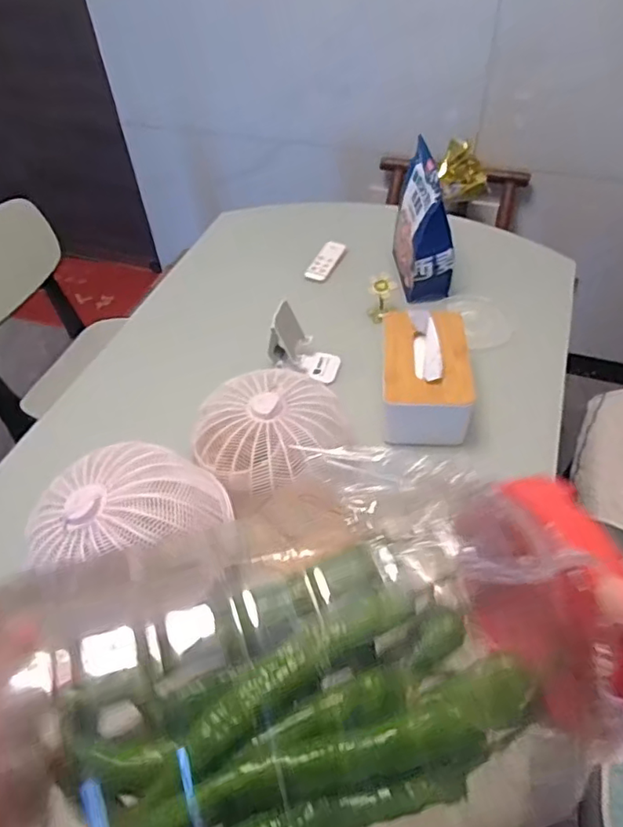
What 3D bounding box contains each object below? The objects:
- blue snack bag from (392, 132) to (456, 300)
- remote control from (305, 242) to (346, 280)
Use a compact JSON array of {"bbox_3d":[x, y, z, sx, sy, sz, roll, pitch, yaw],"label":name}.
[{"bbox_3d":[0.210,-0.348,1.065,0.082,0.221,0.169,-5,48,-1],"label":"blue snack bag"},{"bbox_3d":[0.029,-0.318,1.185,0.052,0.008,0.133,16,51,17],"label":"remote control"}]

